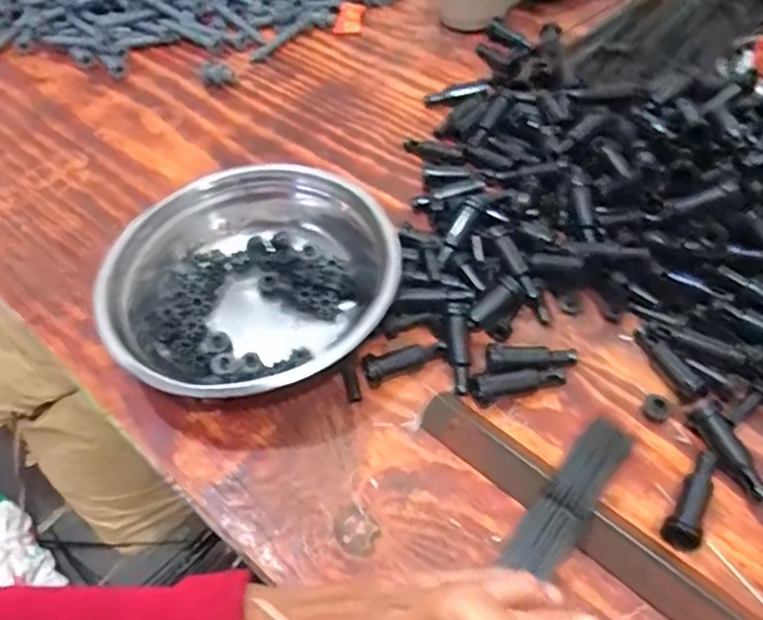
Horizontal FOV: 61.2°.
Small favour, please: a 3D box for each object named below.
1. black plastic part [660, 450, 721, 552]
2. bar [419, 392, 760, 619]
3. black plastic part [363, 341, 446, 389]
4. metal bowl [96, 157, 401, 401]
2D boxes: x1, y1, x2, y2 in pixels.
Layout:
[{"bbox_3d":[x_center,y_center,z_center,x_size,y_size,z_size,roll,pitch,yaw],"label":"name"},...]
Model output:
[{"bbox_3d":[0.198,0.120,0.406,0.021,0.019,0.066,28,59,24],"label":"black plastic part"},{"bbox_3d":[0.133,0.135,0.400,0.262,0.018,0.032,35,62,27],"label":"bar"},{"bbox_3d":[0.017,0.038,0.484,0.064,0.019,0.019,-22,53,-12],"label":"black plastic part"},{"bbox_3d":[-0.101,-0.016,0.508,0.218,0.064,0.211,-2,52,3],"label":"metal bowl"}]

